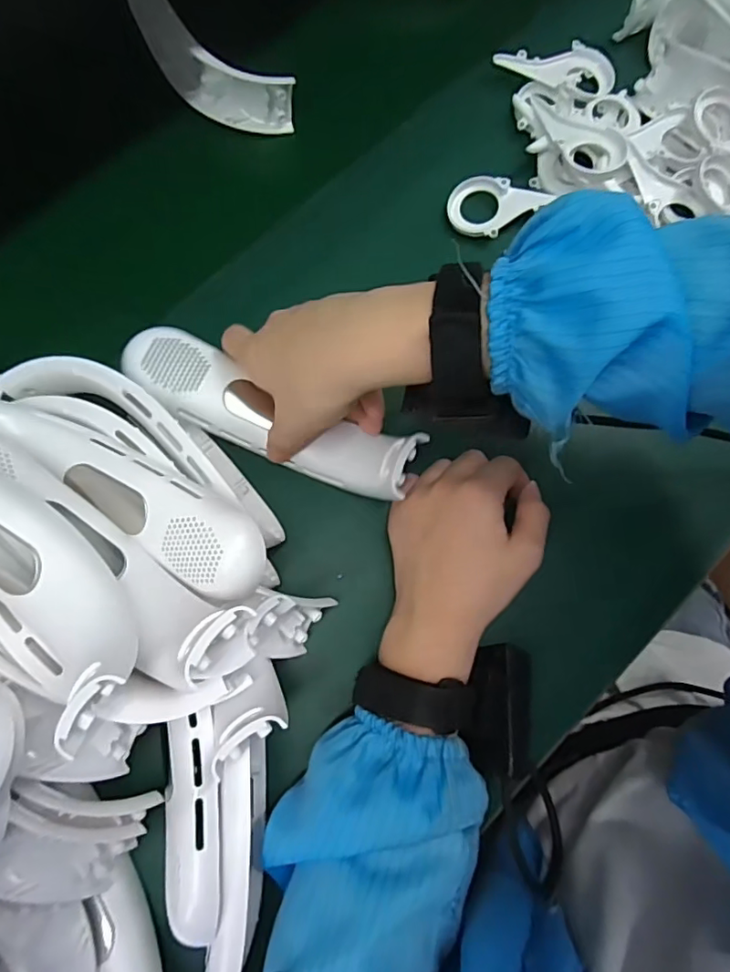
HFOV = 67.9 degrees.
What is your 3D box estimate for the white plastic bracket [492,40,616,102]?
[{"bbox_3d":[0.153,-0.333,0.427,0.091,0.008,0.045,25,79,4],"label":"white plastic bracket"}]

